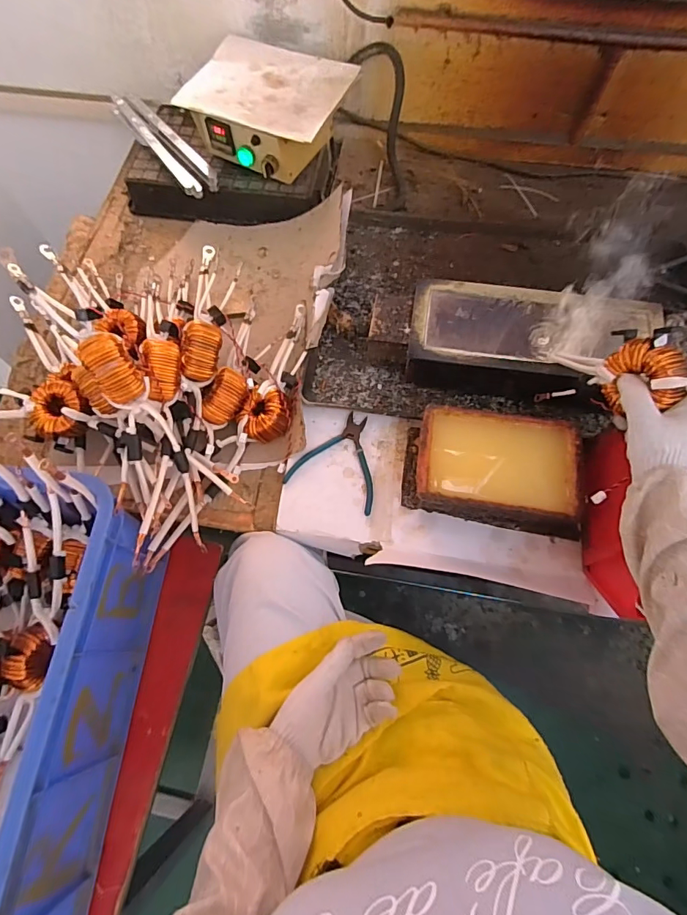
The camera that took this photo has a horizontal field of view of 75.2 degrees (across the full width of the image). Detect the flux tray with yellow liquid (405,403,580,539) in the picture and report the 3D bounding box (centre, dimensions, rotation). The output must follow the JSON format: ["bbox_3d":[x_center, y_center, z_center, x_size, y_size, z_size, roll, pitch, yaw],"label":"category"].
[{"bbox_3d":[0.198,0.015,0.588,0.222,0.070,0.134,8,68,4],"label":"flux tray with yellow liquid"}]

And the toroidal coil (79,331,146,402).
[{"bbox_3d":[-0.270,-0.104,0.523,0.052,0.063,0.062,-32,71,-11],"label":"toroidal coil"}]

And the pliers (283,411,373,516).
[{"bbox_3d":[0.003,-0.002,0.632,0.126,0.007,0.134,22,70,10],"label":"pliers"}]

